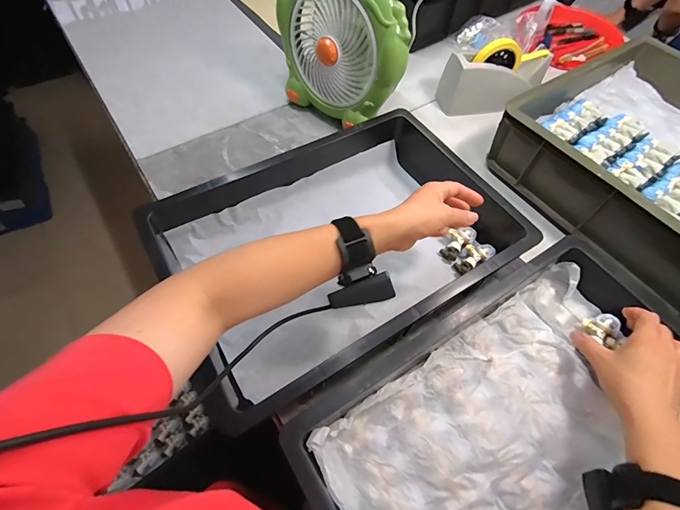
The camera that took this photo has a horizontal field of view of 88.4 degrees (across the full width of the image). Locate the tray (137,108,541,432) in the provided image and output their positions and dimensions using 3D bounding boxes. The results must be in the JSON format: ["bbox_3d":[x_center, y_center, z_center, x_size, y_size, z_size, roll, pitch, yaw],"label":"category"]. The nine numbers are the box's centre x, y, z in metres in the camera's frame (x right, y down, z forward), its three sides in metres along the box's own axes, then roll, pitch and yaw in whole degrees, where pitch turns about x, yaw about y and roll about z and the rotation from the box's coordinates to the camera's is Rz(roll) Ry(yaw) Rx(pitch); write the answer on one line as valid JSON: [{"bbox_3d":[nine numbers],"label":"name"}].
[{"bbox_3d":[0.010,-0.027,0.505,0.468,0.087,0.316,-27,63,-17],"label":"tray"}]

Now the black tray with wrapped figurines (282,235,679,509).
[{"bbox_3d":[0.200,0.191,0.370,0.437,0.061,0.305,-28,64,-18],"label":"black tray with wrapped figurines"}]

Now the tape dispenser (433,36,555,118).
[{"bbox_3d":[0.314,-0.361,0.706,0.203,0.115,0.068,-9,59,-8],"label":"tape dispenser"}]

